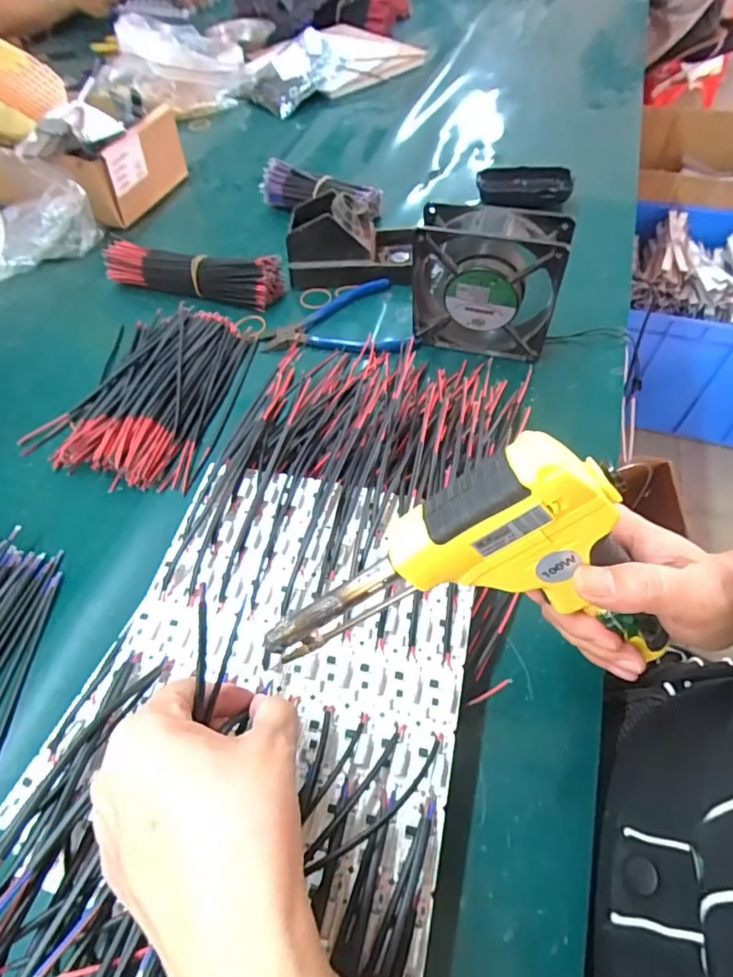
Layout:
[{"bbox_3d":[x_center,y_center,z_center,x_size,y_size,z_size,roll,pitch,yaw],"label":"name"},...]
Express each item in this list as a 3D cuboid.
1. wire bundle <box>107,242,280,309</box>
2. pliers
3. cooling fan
[{"bbox_3d":[-0.191,-0.232,0.551,0.199,0.046,0.041,12,57,12],"label":"wire bundle"},{"bbox_3d":[-0.033,-0.169,0.512,0.141,0.012,0.108,-6,55,0],"label":"pliers"},{"bbox_3d":[0.101,-0.172,0.437,0.117,0.125,0.043,13,57,13],"label":"cooling fan"}]

